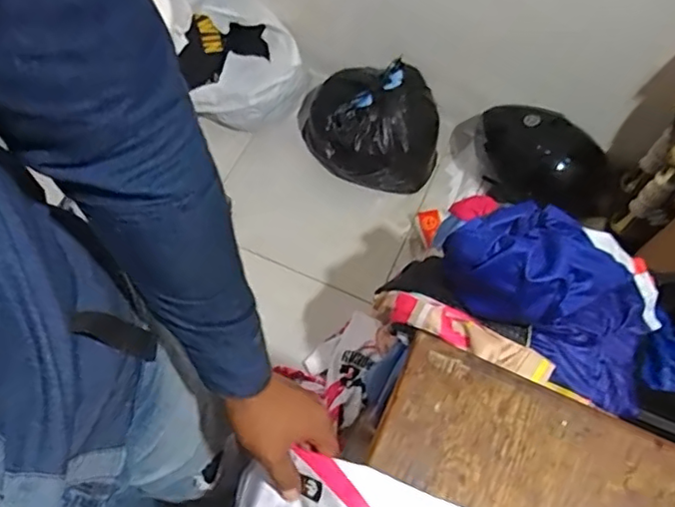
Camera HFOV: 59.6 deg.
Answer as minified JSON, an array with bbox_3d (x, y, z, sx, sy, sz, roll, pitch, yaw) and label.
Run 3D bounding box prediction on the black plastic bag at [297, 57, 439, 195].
[{"bbox_3d":[0.085,-0.344,1.564,0.383,0.222,0.280,15,62,4],"label":"black plastic bag"}]

